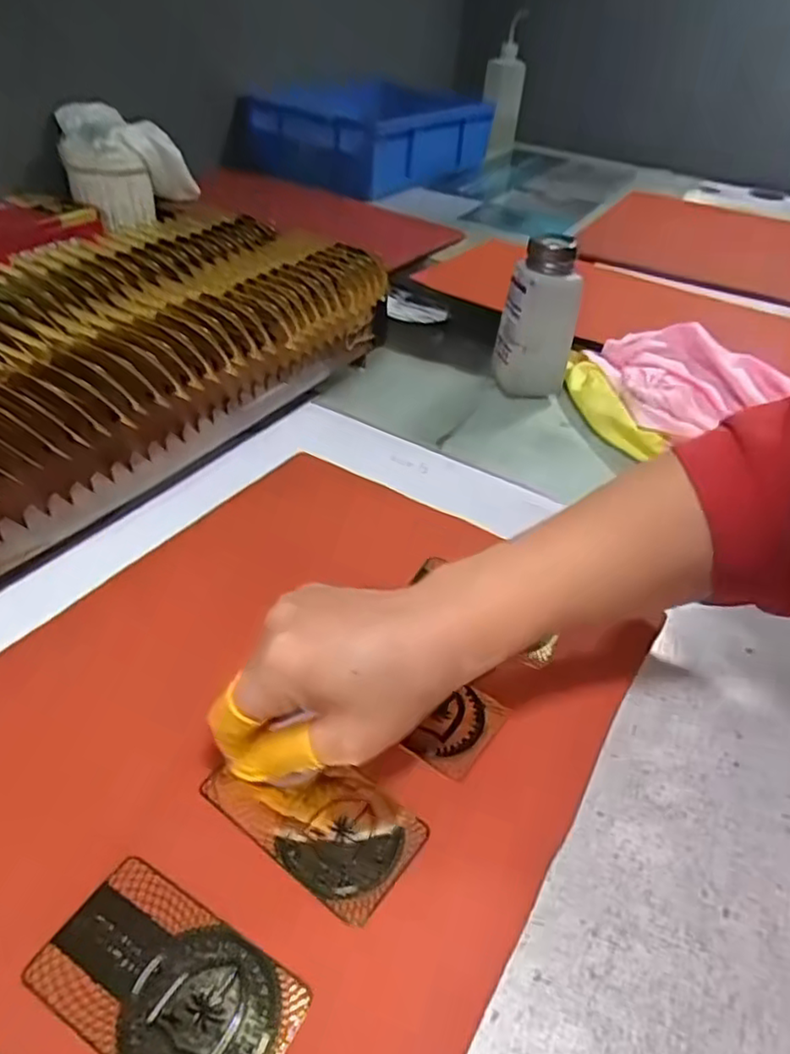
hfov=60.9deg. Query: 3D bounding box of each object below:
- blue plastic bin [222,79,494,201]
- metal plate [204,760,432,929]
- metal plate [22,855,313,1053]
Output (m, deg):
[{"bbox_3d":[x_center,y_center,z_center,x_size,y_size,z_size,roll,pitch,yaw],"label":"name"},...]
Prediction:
[{"bbox_3d":[-0.046,-0.614,1.058,0.256,0.105,0.351,23,41,19],"label":"blue plastic bin"},{"bbox_3d":[-0.032,0.115,0.272,0.083,0.004,0.047,28,43,25],"label":"metal plate"},{"bbox_3d":[-0.075,0.152,0.223,0.084,0.004,0.048,24,41,20],"label":"metal plate"}]

